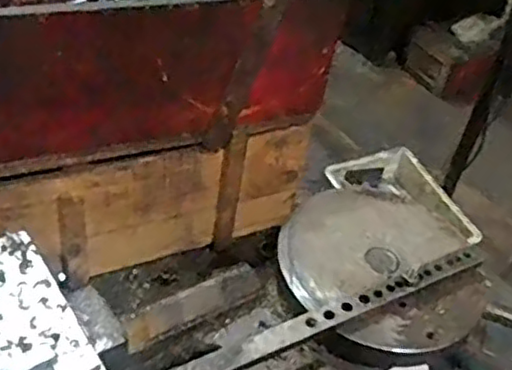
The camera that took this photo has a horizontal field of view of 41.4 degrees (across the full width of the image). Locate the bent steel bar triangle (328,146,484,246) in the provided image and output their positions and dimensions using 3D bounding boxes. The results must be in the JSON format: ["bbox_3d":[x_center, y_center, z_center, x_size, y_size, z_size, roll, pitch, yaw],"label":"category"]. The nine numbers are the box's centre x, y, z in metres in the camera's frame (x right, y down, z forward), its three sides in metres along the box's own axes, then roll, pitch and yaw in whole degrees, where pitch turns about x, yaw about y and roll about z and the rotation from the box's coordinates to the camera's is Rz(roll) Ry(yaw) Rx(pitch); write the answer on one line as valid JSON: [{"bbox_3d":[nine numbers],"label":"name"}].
[{"bbox_3d":[0.193,0.013,0.860,0.201,0.048,0.104,26,45,19],"label":"bent steel bar triangle"}]

